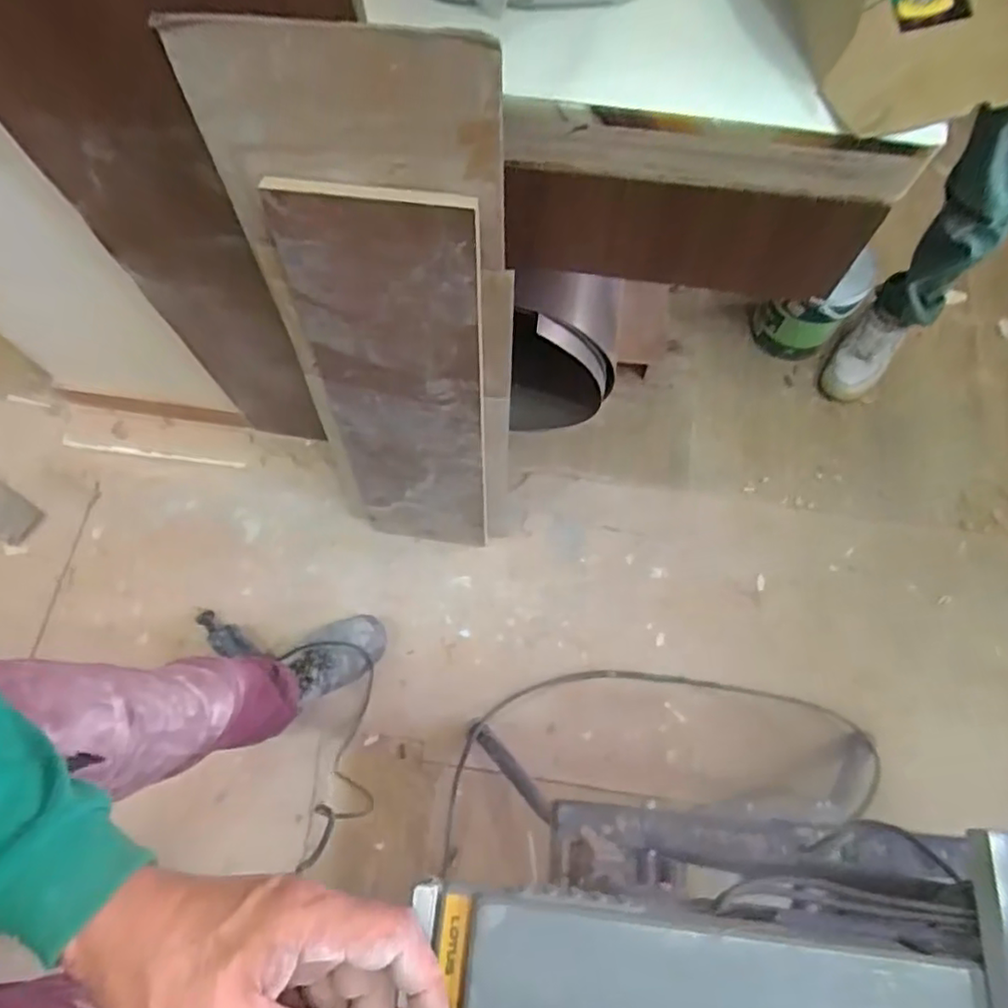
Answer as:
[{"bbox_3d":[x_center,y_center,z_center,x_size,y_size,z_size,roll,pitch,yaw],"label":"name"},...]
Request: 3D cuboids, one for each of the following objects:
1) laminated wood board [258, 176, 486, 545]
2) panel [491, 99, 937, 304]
[{"bbox_3d":[-0.142,-0.122,0.958,0.225,0.715,0.023,7,59,3],"label":"laminated wood board"},{"bbox_3d":[0.198,-0.312,0.704,0.396,0.231,0.033,10,70,5],"label":"panel"}]

